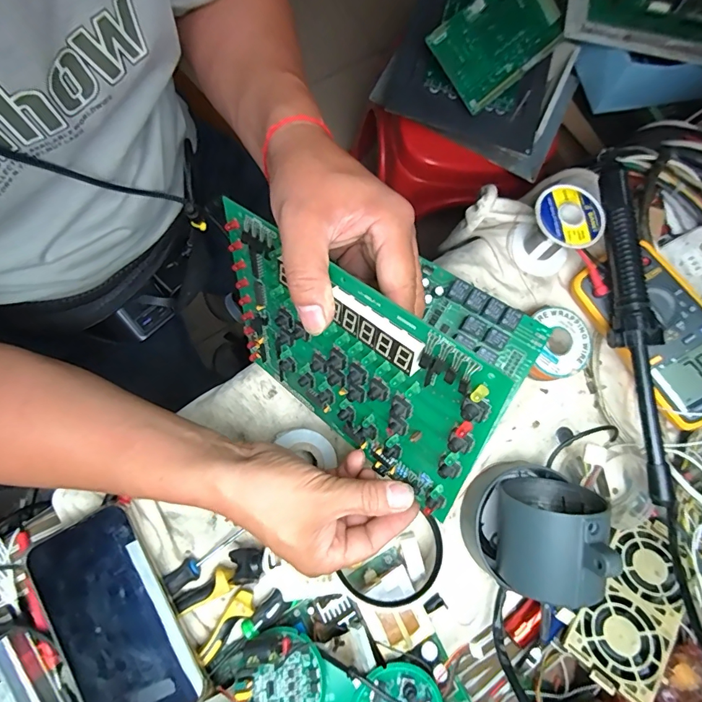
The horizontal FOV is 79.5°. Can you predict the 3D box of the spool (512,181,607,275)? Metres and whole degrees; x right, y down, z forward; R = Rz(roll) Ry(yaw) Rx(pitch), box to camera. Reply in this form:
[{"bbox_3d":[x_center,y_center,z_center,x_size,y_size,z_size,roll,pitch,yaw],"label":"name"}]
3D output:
[{"bbox_3d":[0.202,-0.117,0.419,0.065,0.065,0.062,1,80,-5],"label":"spool"}]

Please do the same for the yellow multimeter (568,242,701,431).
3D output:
[{"bbox_3d":[0.299,-0.020,0.411,0.090,0.048,0.179,-37,78,10],"label":"yellow multimeter"}]

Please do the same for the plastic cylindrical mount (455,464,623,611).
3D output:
[{"bbox_3d":[0.150,0.146,0.348,0.081,0.108,0.106,26,79,0],"label":"plastic cylindrical mount"}]

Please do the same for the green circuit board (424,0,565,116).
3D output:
[{"bbox_3d":[0.208,-0.440,0.593,0.198,0.017,0.117,-41,102,-5],"label":"green circuit board"}]

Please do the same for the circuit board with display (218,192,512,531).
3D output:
[{"bbox_3d":[-0.010,0.012,0.285,0.210,0.154,0.010,36,54,27],"label":"circuit board with display"}]

